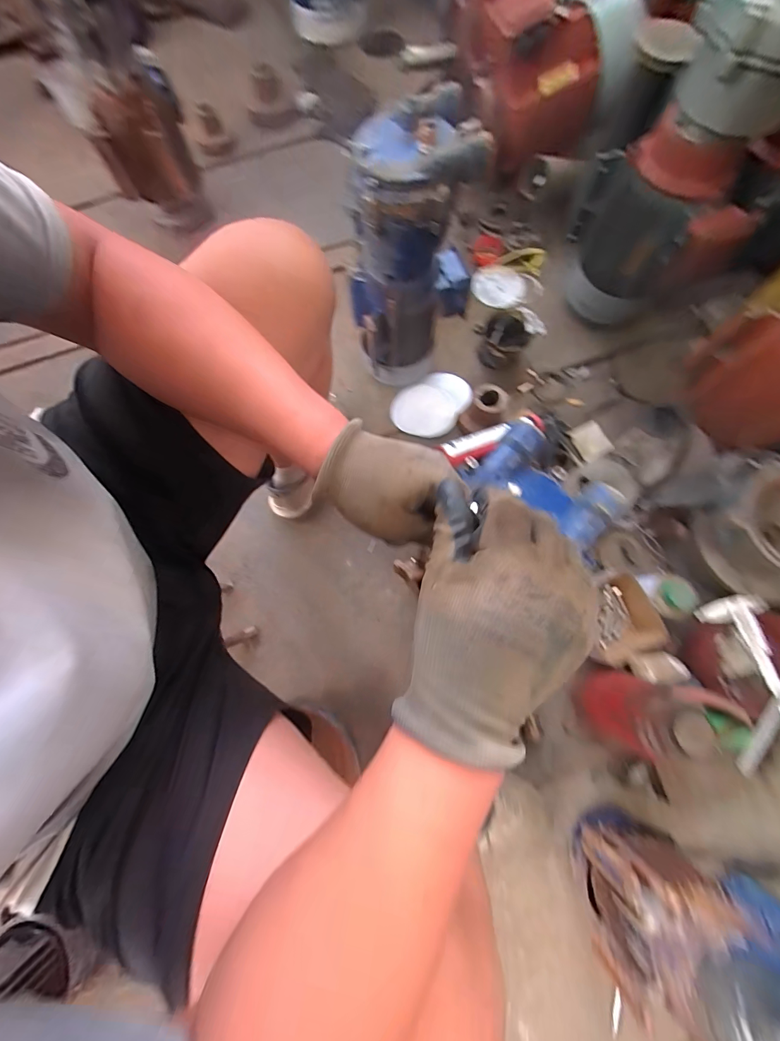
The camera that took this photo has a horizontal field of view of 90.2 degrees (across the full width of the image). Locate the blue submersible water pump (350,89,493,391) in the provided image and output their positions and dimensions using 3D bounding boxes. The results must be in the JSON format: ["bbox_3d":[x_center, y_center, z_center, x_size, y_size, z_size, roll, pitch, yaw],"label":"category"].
[{"bbox_3d":[0.036,-0.476,0.732,0.209,0.416,0.175,-13,76,-3],"label":"blue submersible water pump"}]

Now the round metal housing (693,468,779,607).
[{"bbox_3d":[0.721,0.013,0.725,0.215,0.131,0.204,-28,77,-7],"label":"round metal housing"}]

